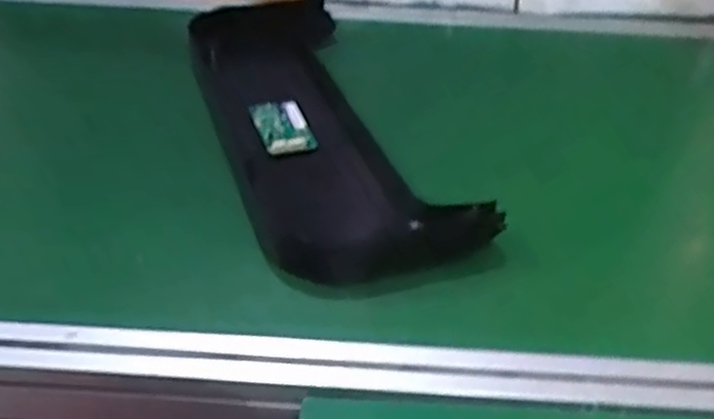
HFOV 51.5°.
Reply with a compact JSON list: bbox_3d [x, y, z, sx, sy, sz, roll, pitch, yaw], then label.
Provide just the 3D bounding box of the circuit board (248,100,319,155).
[{"bbox_3d":[-0.078,-0.086,0.771,0.050,0.013,0.091,-12,39,-19],"label":"circuit board"}]

